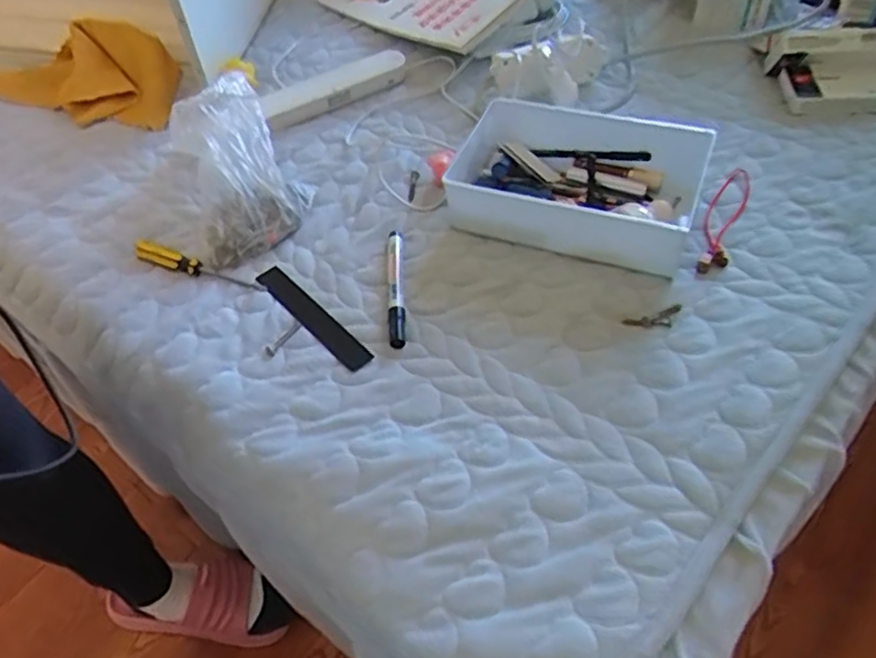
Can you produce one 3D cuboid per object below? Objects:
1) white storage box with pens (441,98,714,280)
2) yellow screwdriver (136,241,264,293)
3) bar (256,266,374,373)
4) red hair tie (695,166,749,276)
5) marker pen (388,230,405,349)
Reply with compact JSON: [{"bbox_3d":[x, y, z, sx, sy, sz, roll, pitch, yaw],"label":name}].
[{"bbox_3d":[0.127,-0.139,0.639,0.226,0.065,0.141,16,54,17],"label":"white storage box with pens"},{"bbox_3d":[-0.229,-0.058,0.629,0.141,0.016,0.018,17,54,17],"label":"yellow screwdriver"},{"bbox_3d":[-0.111,-0.011,0.592,0.024,0.005,0.151,-36,57,-23],"label":"bar"},{"bbox_3d":[0.273,-0.107,0.634,0.030,0.010,0.150,19,55,19],"label":"red hair tie"},{"bbox_3d":[-0.037,-0.037,0.596,0.013,0.017,0.124,-4,51,2],"label":"marker pen"}]

